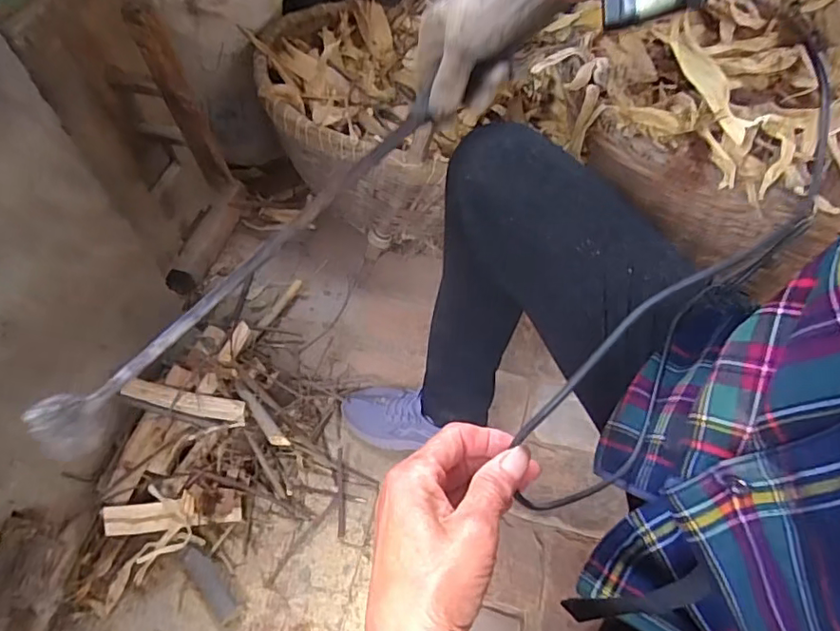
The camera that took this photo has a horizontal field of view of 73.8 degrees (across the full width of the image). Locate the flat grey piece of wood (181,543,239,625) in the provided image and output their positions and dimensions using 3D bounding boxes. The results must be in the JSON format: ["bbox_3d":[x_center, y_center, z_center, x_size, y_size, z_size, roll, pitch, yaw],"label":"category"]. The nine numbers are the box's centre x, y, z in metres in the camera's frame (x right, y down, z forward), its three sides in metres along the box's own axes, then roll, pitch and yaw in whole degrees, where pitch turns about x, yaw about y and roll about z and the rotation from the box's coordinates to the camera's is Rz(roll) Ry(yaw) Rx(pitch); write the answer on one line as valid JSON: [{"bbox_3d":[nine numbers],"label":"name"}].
[{"bbox_3d":[-0.282,0.357,0.750,0.030,0.013,0.109,-37,62,-23],"label":"flat grey piece of wood"}]

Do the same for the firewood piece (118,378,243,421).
[{"bbox_3d":[-0.328,0.119,0.780,0.161,0.012,0.030,15,56,-8],"label":"firewood piece"}]

